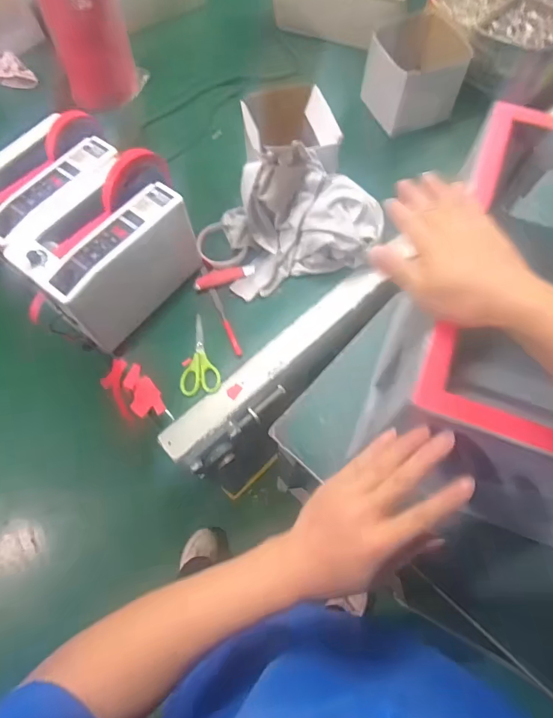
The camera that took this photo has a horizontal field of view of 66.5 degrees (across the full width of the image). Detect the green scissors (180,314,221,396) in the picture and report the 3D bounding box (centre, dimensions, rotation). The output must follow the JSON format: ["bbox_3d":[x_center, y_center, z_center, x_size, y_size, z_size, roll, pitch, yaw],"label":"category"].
[{"bbox_3d":[-0.116,-0.008,0.619,0.056,0.009,0.126,-10,69,-3],"label":"green scissors"}]

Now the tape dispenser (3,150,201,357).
[{"bbox_3d":[-0.234,-0.157,0.607,0.155,0.147,0.255,40,75,15],"label":"tape dispenser"}]

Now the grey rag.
[{"bbox_3d":[0.038,-0.208,0.636,0.232,0.116,0.159,-10,69,-3],"label":"grey rag"}]

